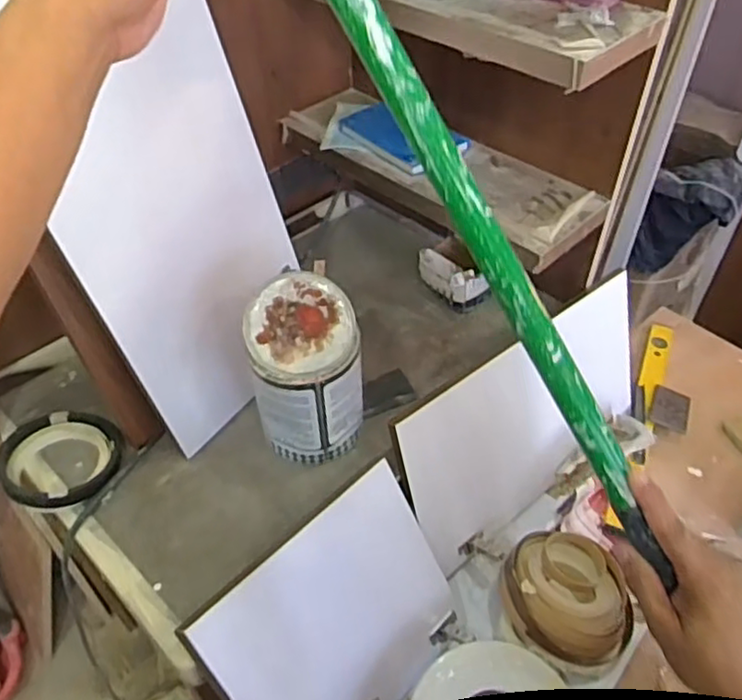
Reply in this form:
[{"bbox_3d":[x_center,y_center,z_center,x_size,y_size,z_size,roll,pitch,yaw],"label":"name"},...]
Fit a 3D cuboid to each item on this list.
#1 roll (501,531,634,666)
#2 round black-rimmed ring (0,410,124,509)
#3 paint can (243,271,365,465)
[{"bbox_3d":[0.321,0.397,1.054,0.211,0.026,0.204,10,51,-13],"label":"roll"},{"bbox_3d":[-0.483,0.160,1.012,0.179,0.043,0.171,-1,47,1],"label":"round black-rimmed ring"},{"bbox_3d":[-0.096,0.036,0.974,0.160,0.245,0.155,-8,47,-6],"label":"paint can"}]

